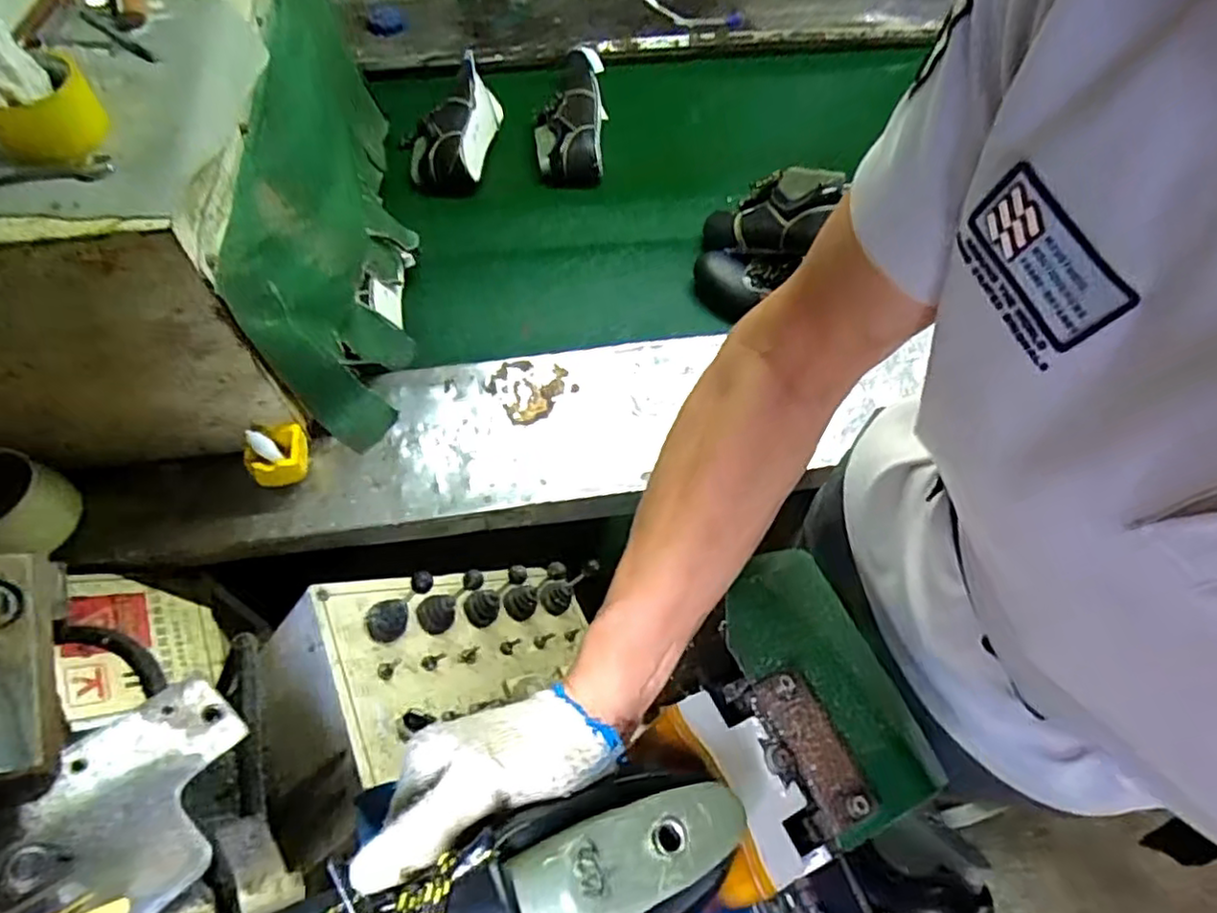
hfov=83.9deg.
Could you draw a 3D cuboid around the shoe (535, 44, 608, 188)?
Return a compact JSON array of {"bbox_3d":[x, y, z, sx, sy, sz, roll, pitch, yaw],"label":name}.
[{"bbox_3d":[-0.064,-0.619,1.228,0.128,0.084,0.253,7,82,2],"label":"shoe"}]

